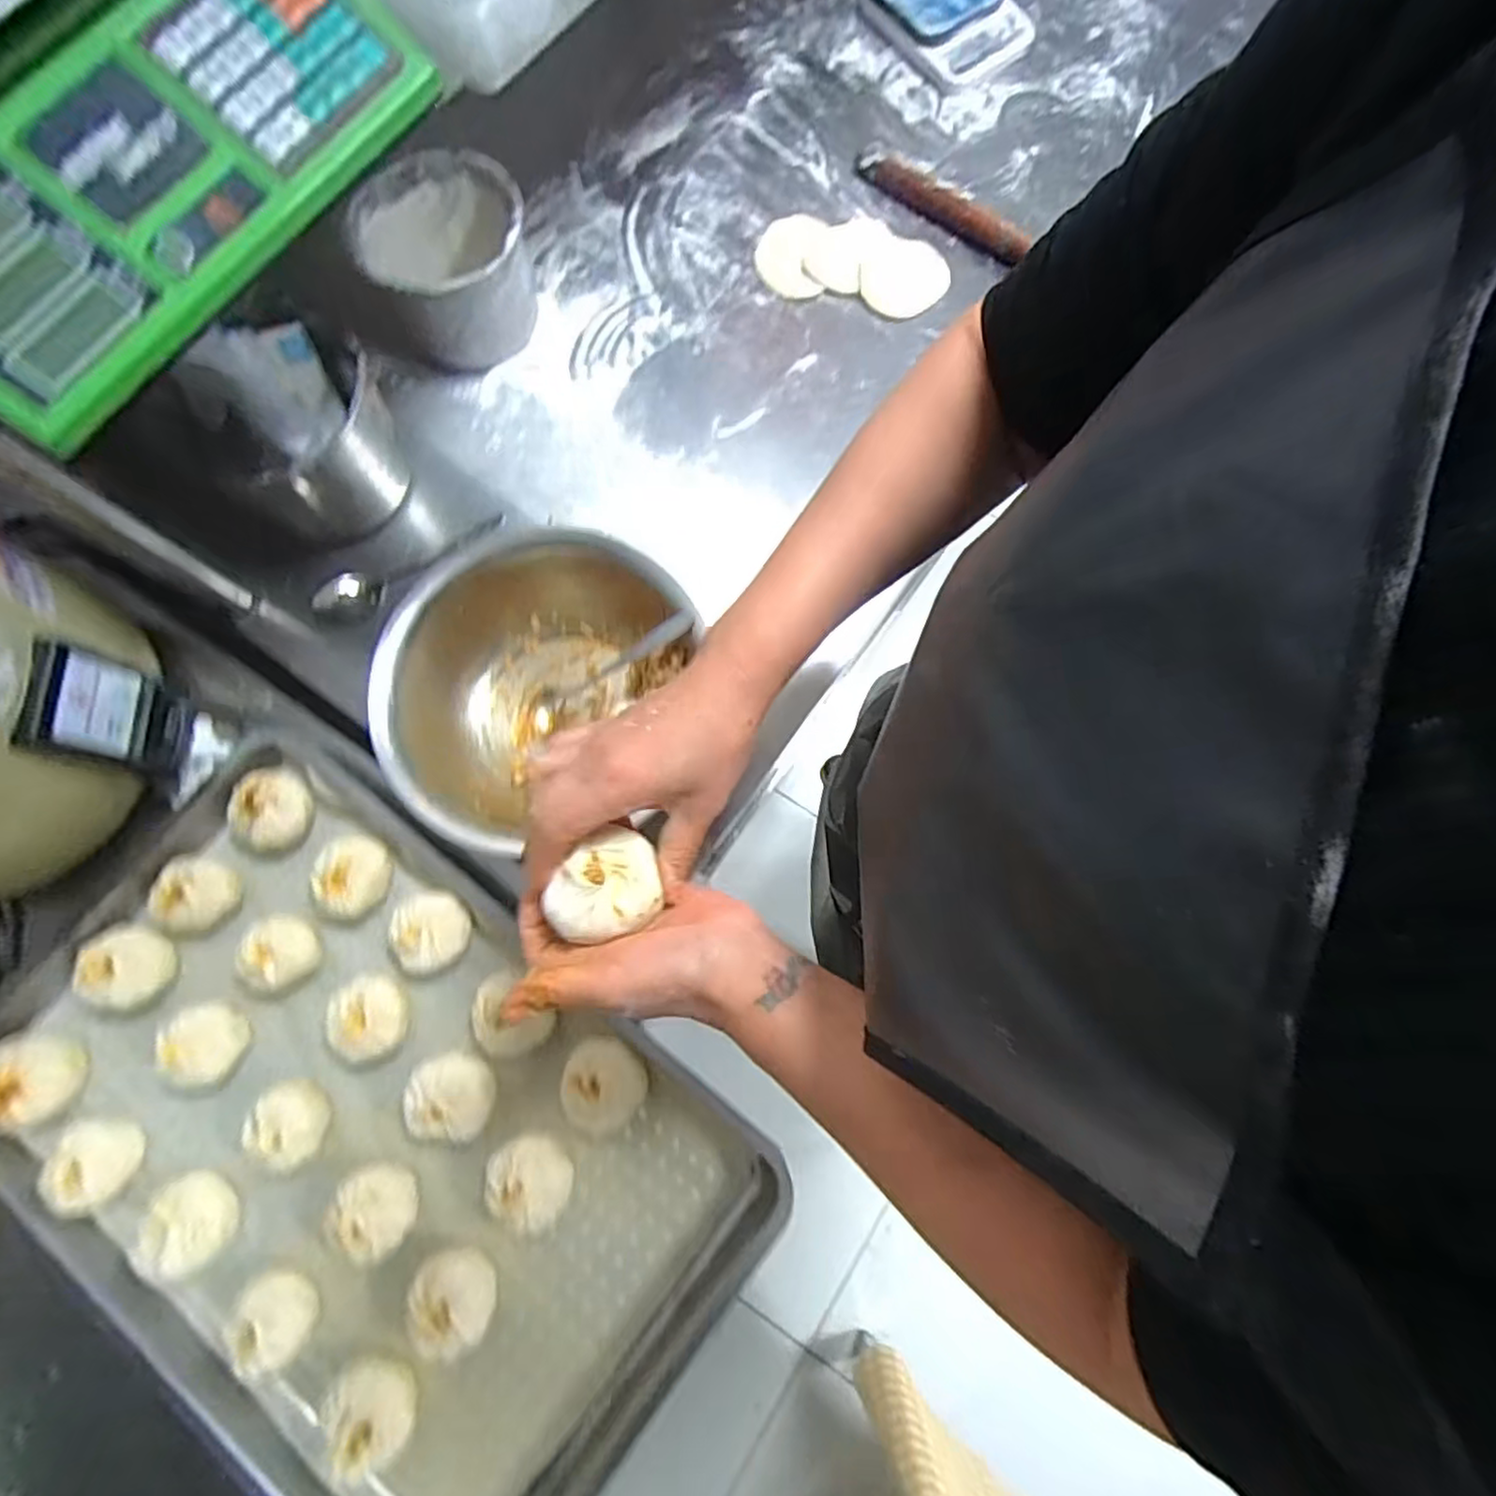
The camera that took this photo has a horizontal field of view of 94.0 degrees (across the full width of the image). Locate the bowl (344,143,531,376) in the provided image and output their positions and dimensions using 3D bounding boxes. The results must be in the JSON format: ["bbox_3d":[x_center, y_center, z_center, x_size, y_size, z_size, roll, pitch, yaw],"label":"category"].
[{"bbox_3d":[-0.291,-0.484,0.688,0.151,0.121,0.175,-16,78,-4],"label":"bowl"}]

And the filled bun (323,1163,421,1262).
[{"bbox_3d":[-0.280,0.347,0.526,0.057,0.041,0.053,0,77,0],"label":"filled bun"}]

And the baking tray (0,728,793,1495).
[{"bbox_3d":[-0.300,0.298,0.548,0.576,0.060,0.388,36,79,7],"label":"baking tray"}]

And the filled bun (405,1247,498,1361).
[{"bbox_3d":[-0.219,0.409,0.515,0.064,0.045,0.062,0,77,0],"label":"filled bun"}]

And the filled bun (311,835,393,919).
[{"bbox_3d":[-0.331,0.107,0.580,0.060,0.027,0.056,0,77,0],"label":"filled bun"}]

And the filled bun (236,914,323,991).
[{"bbox_3d":[-0.380,0.165,0.565,0.049,0.034,0.055,-10,77,-3],"label":"filled bun"}]

